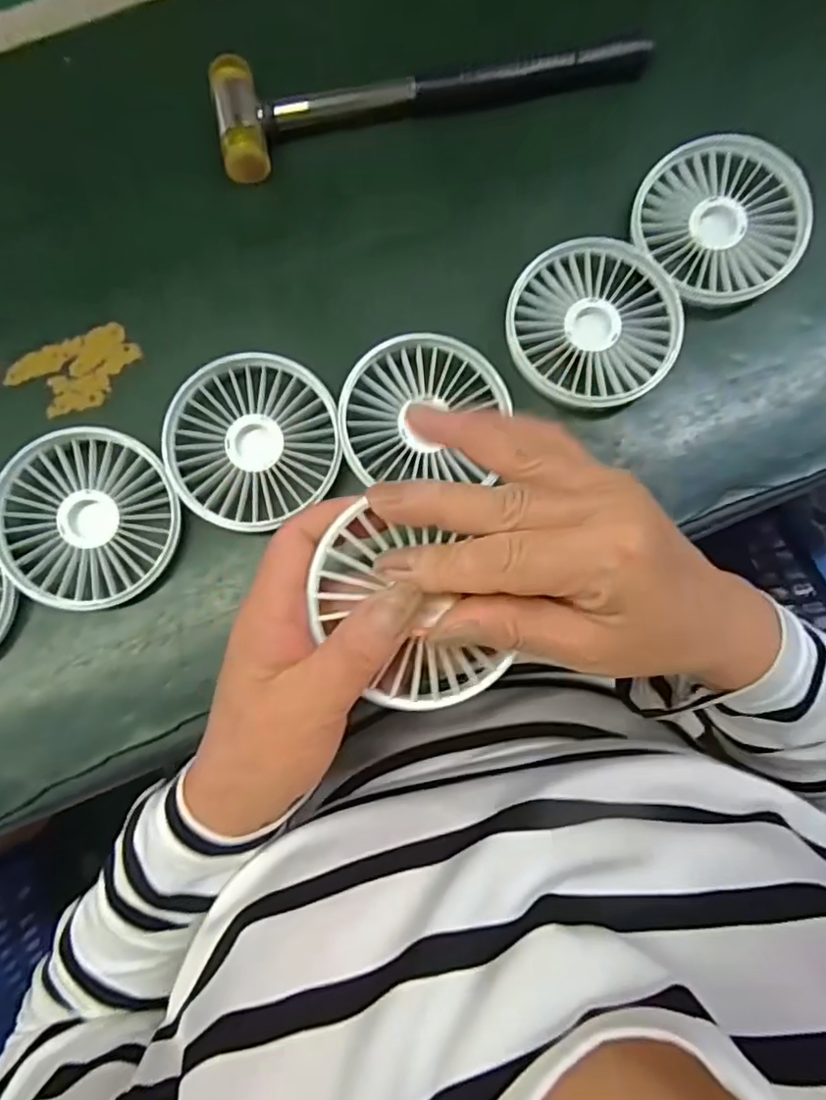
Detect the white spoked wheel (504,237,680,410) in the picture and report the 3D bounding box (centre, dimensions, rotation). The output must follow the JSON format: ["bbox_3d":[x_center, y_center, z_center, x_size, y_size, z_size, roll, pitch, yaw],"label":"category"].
[{"bbox_3d":[0.093,-0.119,0.320,0.085,0.013,0.089,0,85,0],"label":"white spoked wheel"}]

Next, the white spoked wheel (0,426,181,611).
[{"bbox_3d":[-0.162,-0.016,0.306,0.083,0.016,0.091,0,85,0],"label":"white spoked wheel"}]

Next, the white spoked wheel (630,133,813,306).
[{"bbox_3d":[0.165,-0.177,0.326,0.082,0.014,0.088,0,85,0],"label":"white spoked wheel"}]

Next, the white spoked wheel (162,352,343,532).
[{"bbox_3d":[-0.082,-0.057,0.315,0.083,0.014,0.088,0,85,0],"label":"white spoked wheel"}]

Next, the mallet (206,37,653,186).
[{"bbox_3d":[0.011,-0.253,0.339,0.237,0.027,0.062,-11,85,-1],"label":"mallet"}]

